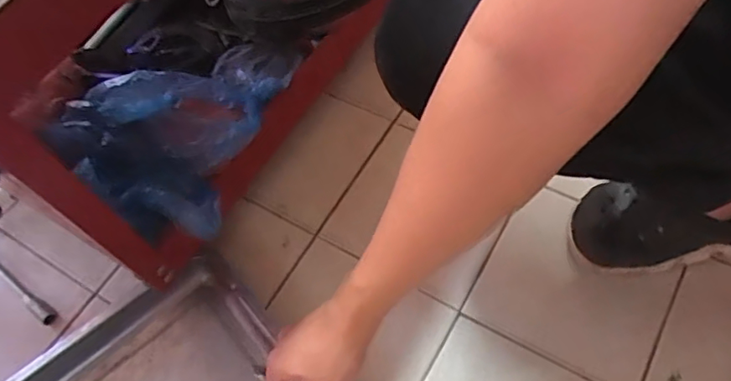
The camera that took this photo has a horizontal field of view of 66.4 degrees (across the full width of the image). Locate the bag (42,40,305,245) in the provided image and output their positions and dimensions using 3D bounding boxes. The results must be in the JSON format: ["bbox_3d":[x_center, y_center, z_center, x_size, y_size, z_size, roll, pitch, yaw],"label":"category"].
[{"bbox_3d":[-0.202,-0.095,0.622,0.170,0.089,0.304,14,62,14],"label":"bag"}]

